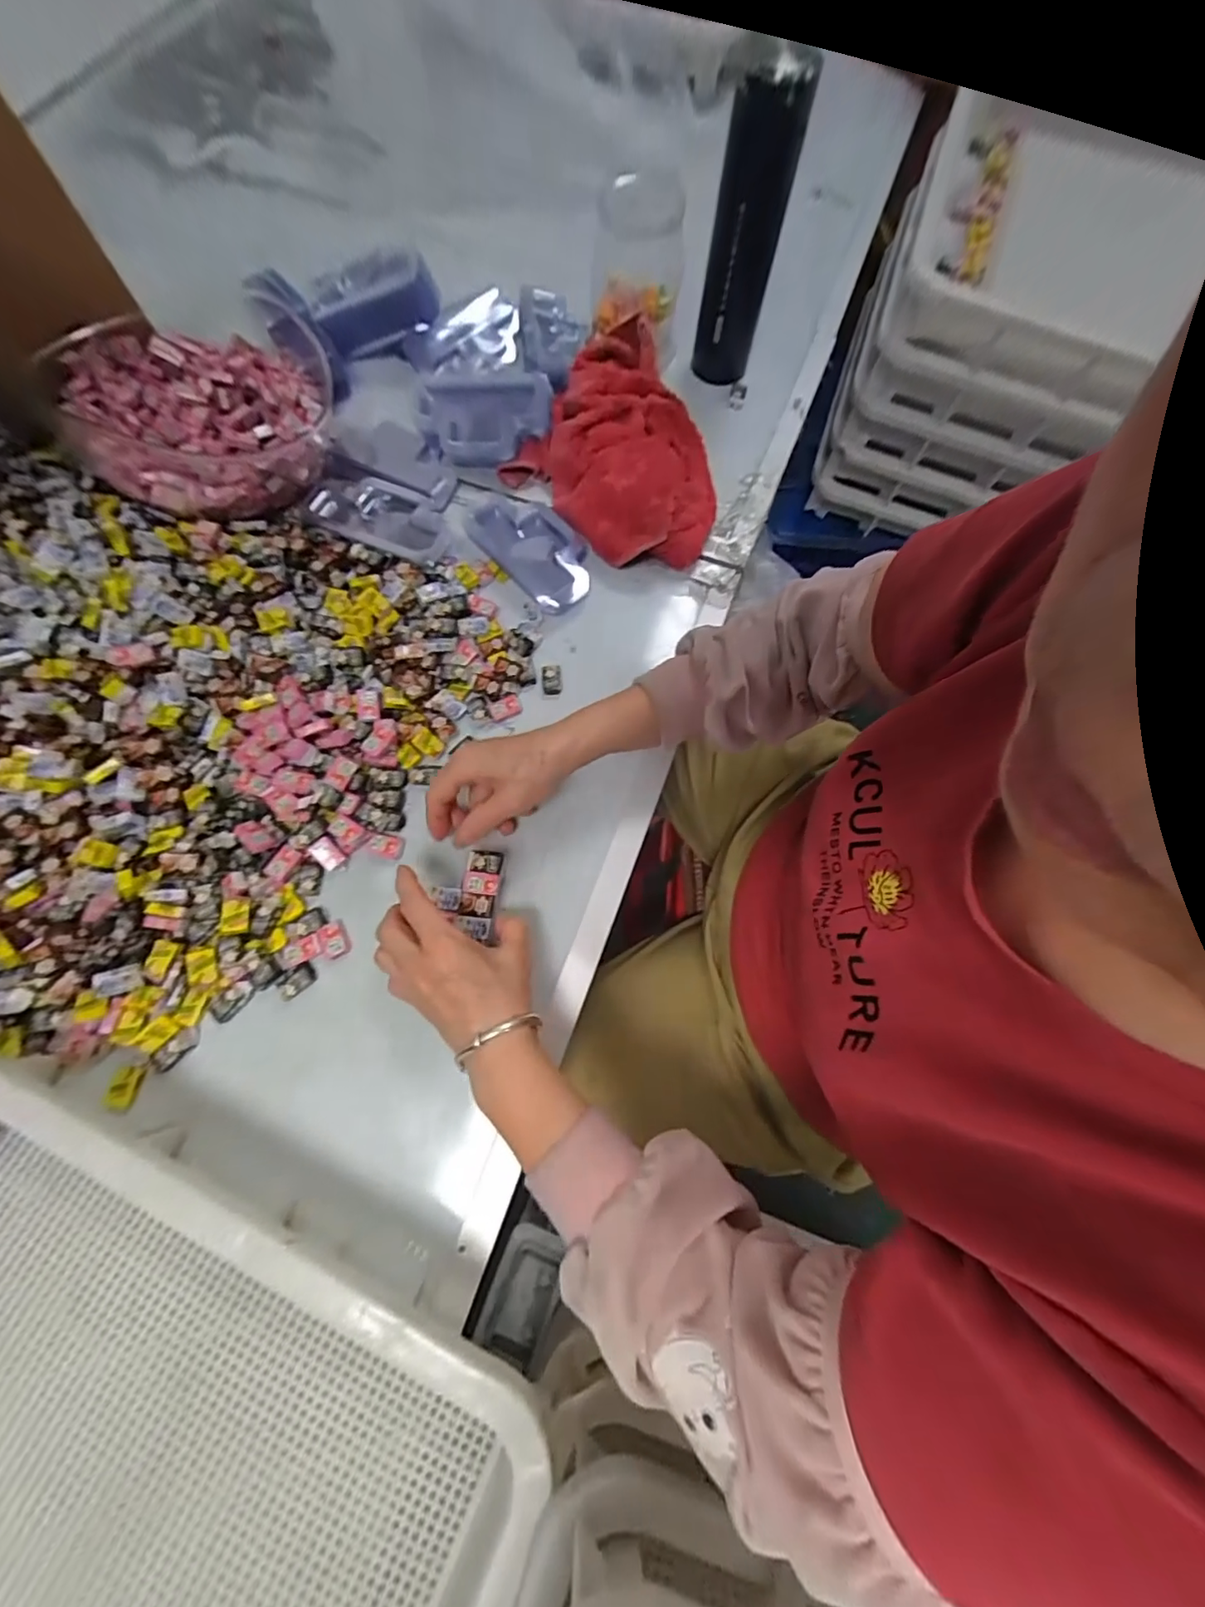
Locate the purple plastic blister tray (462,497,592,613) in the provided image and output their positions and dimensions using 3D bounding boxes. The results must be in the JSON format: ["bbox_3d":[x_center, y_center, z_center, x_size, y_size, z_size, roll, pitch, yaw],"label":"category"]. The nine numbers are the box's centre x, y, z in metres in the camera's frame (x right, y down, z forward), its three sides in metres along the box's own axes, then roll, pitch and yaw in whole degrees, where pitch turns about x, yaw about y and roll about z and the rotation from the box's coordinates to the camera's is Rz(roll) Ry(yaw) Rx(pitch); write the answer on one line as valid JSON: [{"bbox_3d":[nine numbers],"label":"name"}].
[{"bbox_3d":[-0.066,-0.249,0.521,0.080,0.018,0.142,-42,78,-14],"label":"purple plastic blister tray"}]

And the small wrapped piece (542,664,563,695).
[{"bbox_3d":[-0.047,-0.115,0.492,0.018,0.011,0.027,-3,72,-3],"label":"small wrapped piece"}]

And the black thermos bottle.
[{"bbox_3d":[0.135,-0.532,0.513,0.062,0.217,0.058,9,72,1],"label":"black thermos bottle"}]

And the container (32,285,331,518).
[{"bbox_3d":[-0.361,-0.363,0.498,0.217,0.088,0.205,1,72,-2],"label":"container"}]

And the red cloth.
[{"bbox_3d":[0.033,-0.355,0.537,0.225,0.055,0.207,42,75,11],"label":"red cloth"}]

